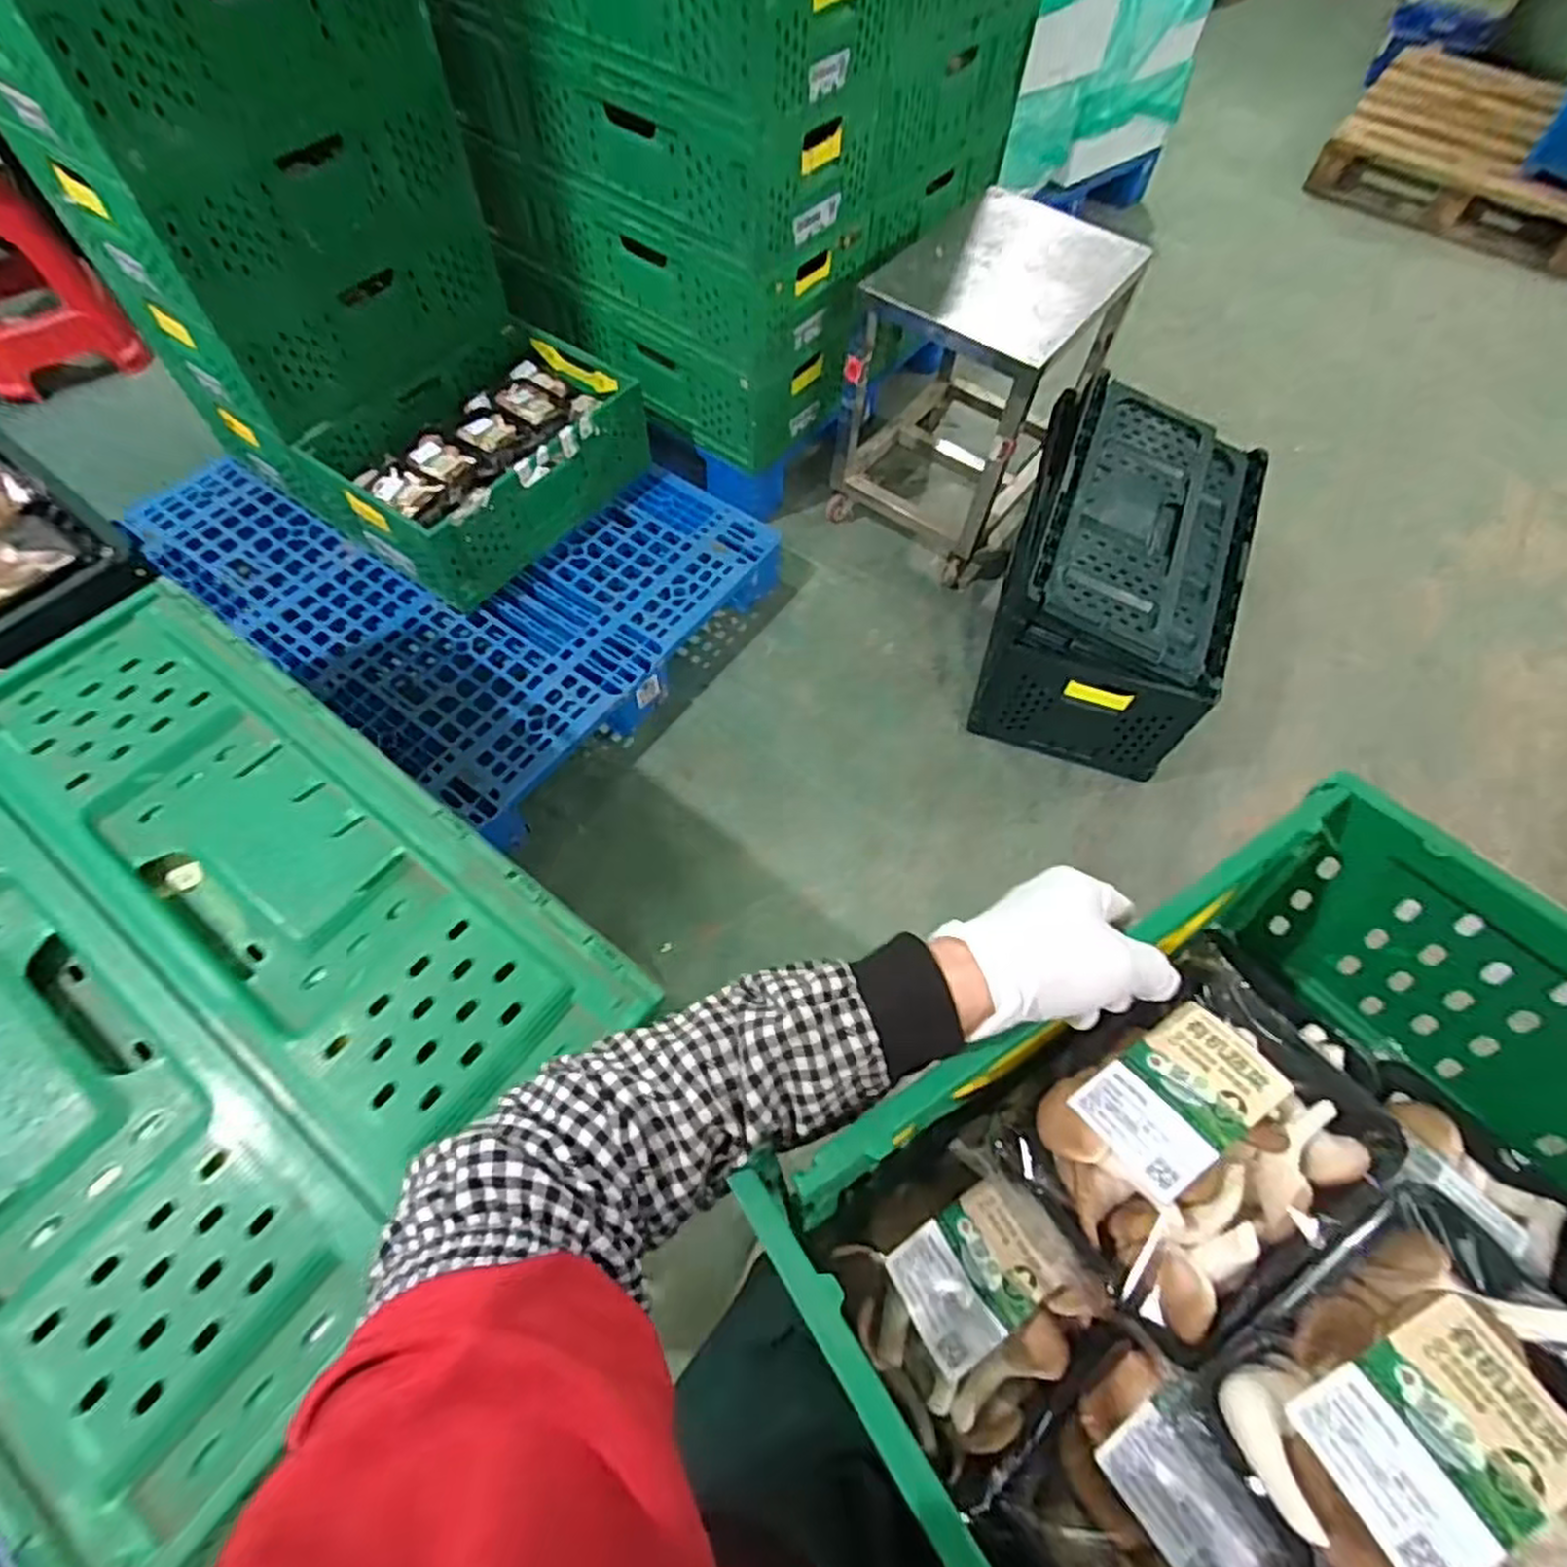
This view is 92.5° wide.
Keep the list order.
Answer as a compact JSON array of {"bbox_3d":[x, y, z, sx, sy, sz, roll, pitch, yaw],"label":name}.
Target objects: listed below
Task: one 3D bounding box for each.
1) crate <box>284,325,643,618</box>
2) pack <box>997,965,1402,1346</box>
[{"bbox_3d":[-0.643,-0.718,1.651,0.406,0.208,0.610,35,68,16],"label":"crate"},{"bbox_3d":[0.194,0.163,0.351,0.154,0.039,0.107,-30,67,-15],"label":"pack"}]

